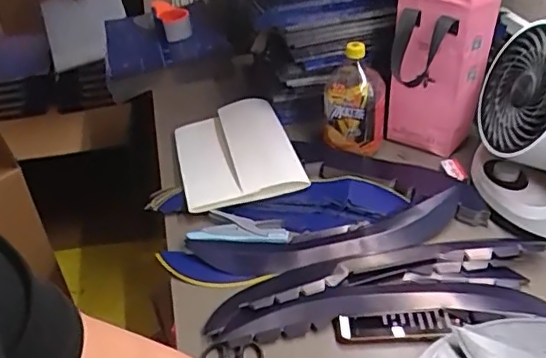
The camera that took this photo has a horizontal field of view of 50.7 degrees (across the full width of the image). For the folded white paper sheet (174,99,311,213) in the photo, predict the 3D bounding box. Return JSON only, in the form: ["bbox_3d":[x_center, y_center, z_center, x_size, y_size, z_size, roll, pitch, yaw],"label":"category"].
[{"bbox_3d":[-0.070,-0.058,1.030,0.196,0.028,0.298,-9,36,-8],"label":"folded white paper sheet"}]

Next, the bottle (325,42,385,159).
[{"bbox_3d":[0.142,-0.143,0.999,0.105,0.178,0.090,3,36,9],"label":"bottle"}]

